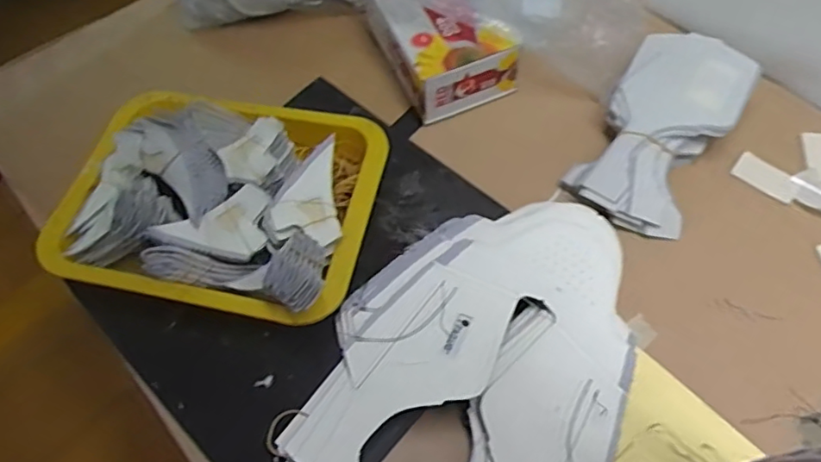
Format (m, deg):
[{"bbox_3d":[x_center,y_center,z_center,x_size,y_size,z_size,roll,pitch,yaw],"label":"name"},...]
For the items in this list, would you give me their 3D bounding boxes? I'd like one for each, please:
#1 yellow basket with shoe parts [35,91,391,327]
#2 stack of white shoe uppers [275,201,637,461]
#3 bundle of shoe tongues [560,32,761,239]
[{"bbox_3d":[-0.162,-0.042,0.487,0.258,0.072,0.199,10,62,9],"label":"yellow basket with shoe parts"},{"bbox_3d":[0.050,0.101,0.443,0.212,0.039,0.289,19,63,14],"label":"stack of white shoe uppers"},{"bbox_3d":[0.232,-0.093,0.551,0.105,0.036,0.198,30,80,19],"label":"bundle of shoe tongues"}]

